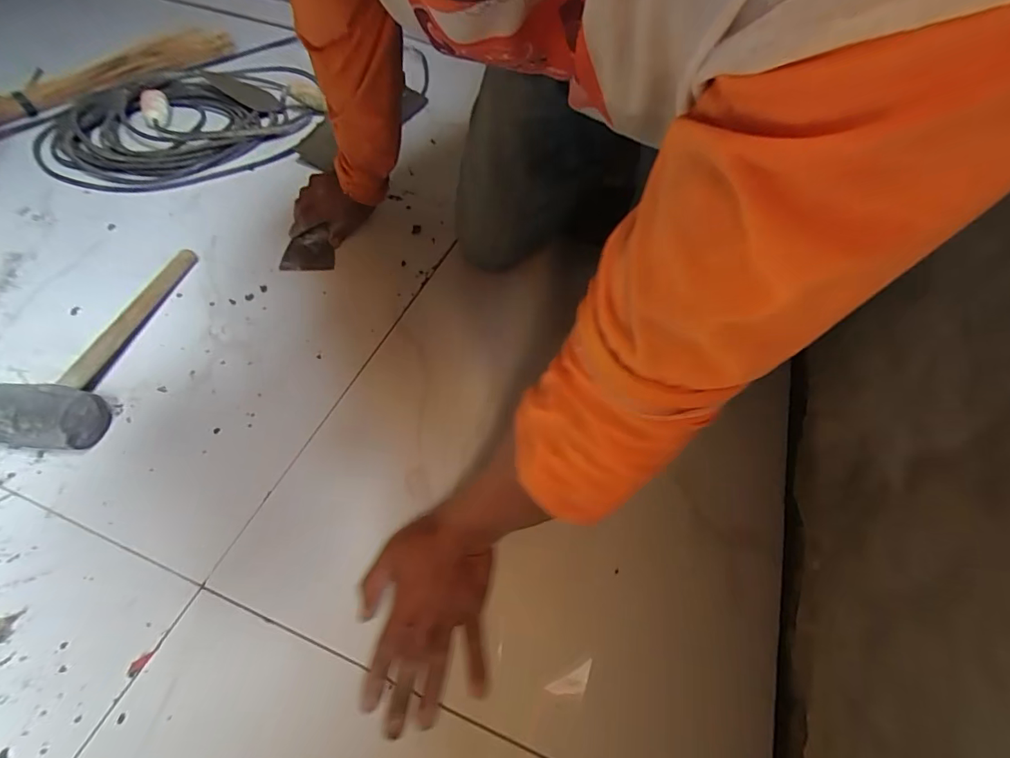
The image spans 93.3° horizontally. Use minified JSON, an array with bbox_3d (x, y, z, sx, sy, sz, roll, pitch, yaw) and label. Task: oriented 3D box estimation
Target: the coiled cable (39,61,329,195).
[{"bbox_3d":[-0.555,-0.473,0.847,0.468,0.048,0.372,-35,62,-24],"label":"coiled cable"}]

